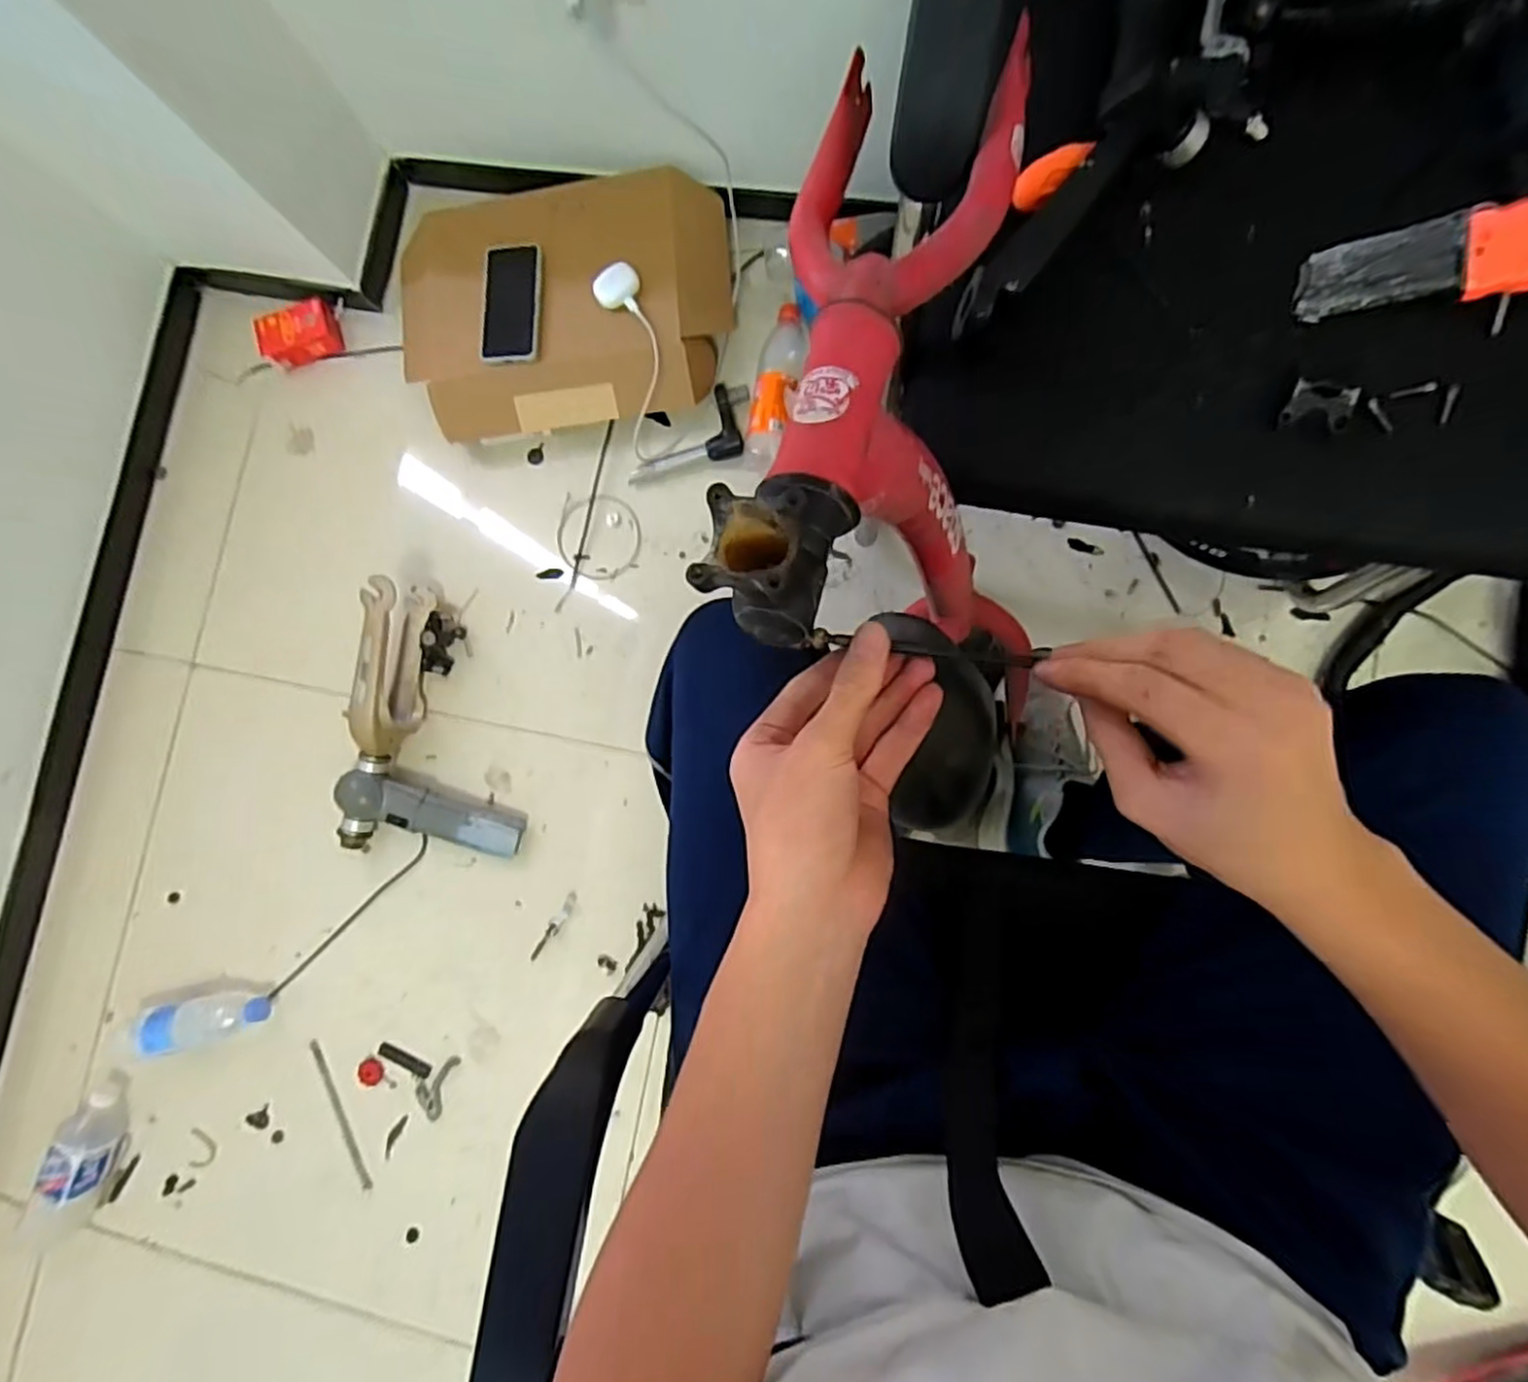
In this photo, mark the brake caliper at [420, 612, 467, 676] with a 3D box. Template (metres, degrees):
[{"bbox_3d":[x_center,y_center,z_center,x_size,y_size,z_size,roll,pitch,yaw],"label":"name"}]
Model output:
[{"bbox_3d":[-0.457,-0.066,1.028,0.050,0.032,0.082,15,86,7],"label":"brake caliper"}]

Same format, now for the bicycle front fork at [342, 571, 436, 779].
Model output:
[{"bbox_3d":[-0.509,-0.020,0.993,0.055,0.113,0.259,6,85,7],"label":"bicycle front fork"}]

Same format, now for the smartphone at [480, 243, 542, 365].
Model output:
[{"bbox_3d":[-0.336,-0.516,0.975,0.080,0.011,0.161,1,85,6],"label":"smartphone"}]

